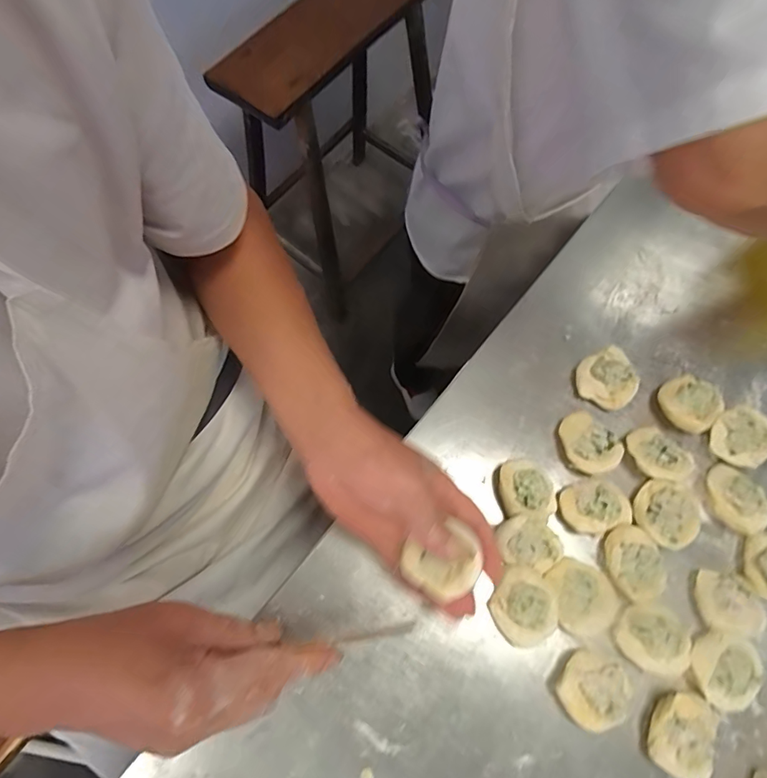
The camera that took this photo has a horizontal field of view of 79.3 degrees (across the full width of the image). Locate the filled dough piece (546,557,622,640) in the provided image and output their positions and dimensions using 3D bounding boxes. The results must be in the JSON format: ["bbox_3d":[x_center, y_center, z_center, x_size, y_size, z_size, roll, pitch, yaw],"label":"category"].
[{"bbox_3d":[0.169,0.174,0.390,0.051,0.026,0.057,-13,69,-4],"label":"filled dough piece"}]

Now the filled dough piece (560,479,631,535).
[{"bbox_3d":[0.189,0.106,0.415,0.058,0.024,0.044,-18,70,-6],"label":"filled dough piece"}]

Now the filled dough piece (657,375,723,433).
[{"bbox_3d":[0.297,0.015,0.451,0.046,0.031,0.052,-27,71,-9],"label":"filled dough piece"}]

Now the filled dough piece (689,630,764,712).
[{"bbox_3d":[0.272,0.226,0.374,0.052,0.026,0.054,0,69,1],"label":"filled dough piece"}]

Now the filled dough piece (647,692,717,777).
[{"bbox_3d":[0.231,0.267,0.360,0.046,0.026,0.057,27,72,11],"label":"filled dough piece"}]

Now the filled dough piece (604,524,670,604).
[{"bbox_3d":[0.216,0.151,0.402,0.044,0.026,0.059,-15,69,-4],"label":"filled dough piece"}]

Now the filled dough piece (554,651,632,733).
[{"bbox_3d":[0.164,0.238,0.366,0.047,0.026,0.050,0,69,1],"label":"filled dough piece"}]

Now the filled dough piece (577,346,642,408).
[{"bbox_3d":[0.220,-0.008,0.459,0.051,0.030,0.056,-25,71,-8],"label":"filled dough piece"}]

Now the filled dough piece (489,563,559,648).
[{"bbox_3d":[0.115,0.181,0.389,0.048,0.036,0.059,-9,69,-2],"label":"filled dough piece"}]

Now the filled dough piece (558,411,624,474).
[{"bbox_3d":[0.191,0.053,0.437,0.046,0.023,0.057,-36,72,-12],"label":"filled dough piece"}]

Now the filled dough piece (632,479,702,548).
[{"bbox_3d":[0.251,0.112,0.416,0.051,0.026,0.054,38,74,14],"label":"filled dough piece"}]

